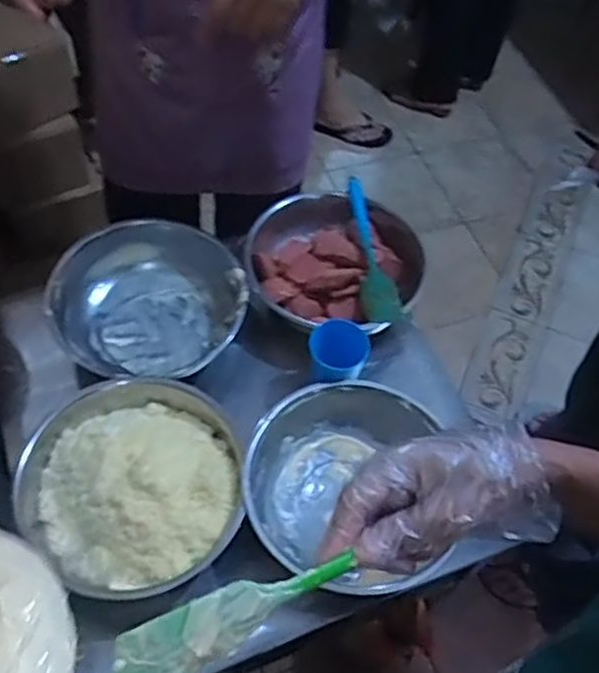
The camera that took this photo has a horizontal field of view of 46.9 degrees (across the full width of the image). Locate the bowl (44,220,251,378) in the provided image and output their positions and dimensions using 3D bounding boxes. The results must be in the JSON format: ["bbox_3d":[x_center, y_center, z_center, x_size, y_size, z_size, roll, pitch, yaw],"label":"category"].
[{"bbox_3d":[-0.209,-0.048,0.987,0.249,0.100,0.232,2,56,-4],"label":"bowl"}]

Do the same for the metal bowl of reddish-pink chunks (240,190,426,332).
[{"bbox_3d":[0.049,-0.097,1.040,0.257,0.091,0.248,12,56,3],"label":"metal bowl of reddish-pink chunks"}]

